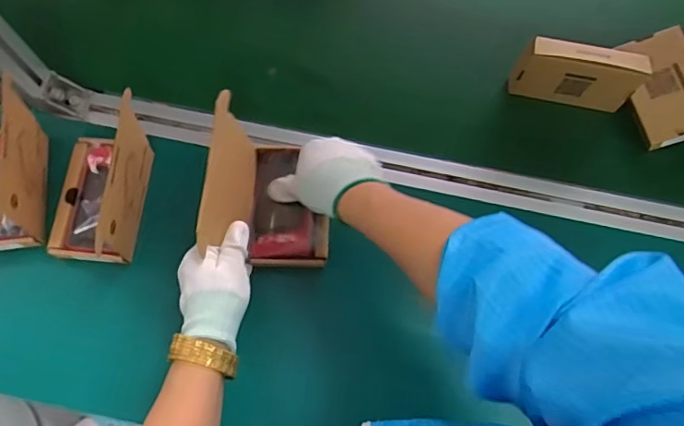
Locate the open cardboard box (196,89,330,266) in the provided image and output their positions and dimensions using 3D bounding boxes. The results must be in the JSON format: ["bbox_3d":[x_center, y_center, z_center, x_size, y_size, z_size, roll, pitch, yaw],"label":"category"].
[{"bbox_3d":[-0.071,-0.026,0.526,0.112,0.118,0.140,0,73,-2],"label":"open cardboard box"}]

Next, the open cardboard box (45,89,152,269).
[{"bbox_3d":[-0.252,-0.030,0.516,0.094,0.117,0.138,6,73,0],"label":"open cardboard box"}]

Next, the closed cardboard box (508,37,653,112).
[{"bbox_3d":[0.275,-0.163,0.612,0.137,0.085,0.027,9,73,0],"label":"closed cardboard box"}]

